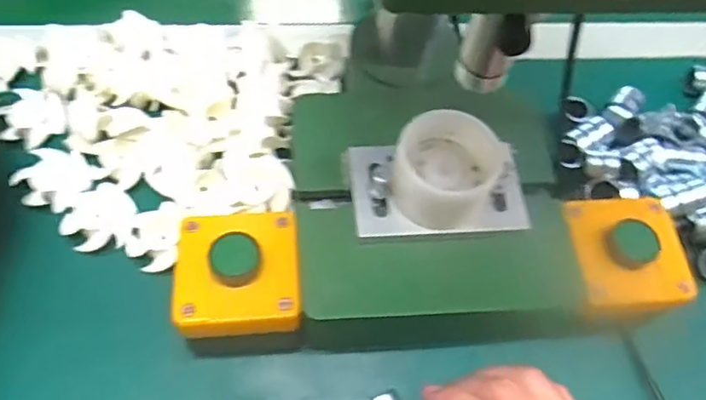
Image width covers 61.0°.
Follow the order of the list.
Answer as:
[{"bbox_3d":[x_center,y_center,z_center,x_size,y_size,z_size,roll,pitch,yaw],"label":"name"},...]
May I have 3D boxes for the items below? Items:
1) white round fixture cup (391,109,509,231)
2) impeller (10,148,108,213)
[{"bbox_3d":[0.051,-0.016,0.336,0.055,0.038,0.052,2,60,-3],"label":"white round fixture cup"},{"bbox_3d":[-0.199,-0.014,0.399,0.049,0.007,0.045,2,60,-3],"label":"impeller"}]

